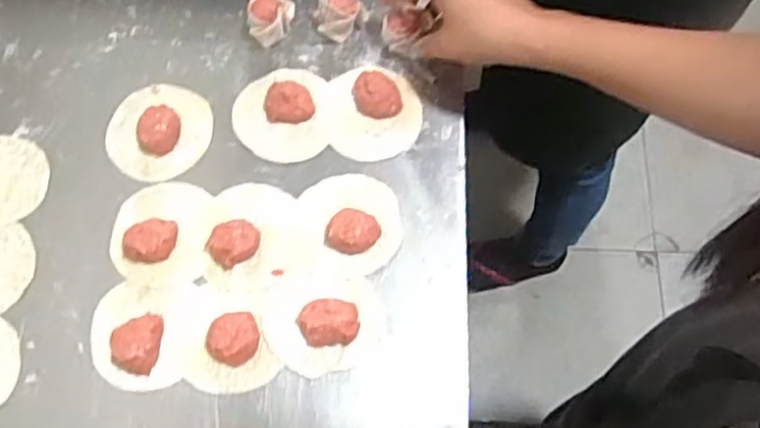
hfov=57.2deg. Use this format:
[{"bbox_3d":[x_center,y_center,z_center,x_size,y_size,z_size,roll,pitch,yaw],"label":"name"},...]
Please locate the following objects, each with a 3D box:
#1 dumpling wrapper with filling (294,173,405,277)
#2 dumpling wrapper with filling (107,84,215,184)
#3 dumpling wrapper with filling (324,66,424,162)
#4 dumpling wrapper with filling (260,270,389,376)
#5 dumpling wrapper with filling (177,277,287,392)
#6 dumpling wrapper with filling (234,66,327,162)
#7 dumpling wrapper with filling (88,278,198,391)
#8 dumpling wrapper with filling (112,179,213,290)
[{"bbox_3d":[-0.024,0.004,0.522,0.078,0.020,0.080,-5,68,-3],"label":"dumpling wrapper with filling"},{"bbox_3d":[-0.176,-0.068,0.553,0.080,0.016,0.082,0,68,0],"label":"dumpling wrapper with filling"},{"bbox_3d":[-0.005,-0.084,0.556,0.076,0.018,0.081,0,68,0],"label":"dumpling wrapper with filling"},{"bbox_3d":[-0.039,0.074,0.494,0.085,0.017,0.072,-12,69,-5],"label":"dumpling wrapper with filling"},{"bbox_3d":[-0.108,0.083,0.490,0.066,0.017,0.078,-3,68,-2],"label":"dumpling wrapper with filling"},{"bbox_3d":[-0.081,-0.083,0.554,0.073,0.021,0.080,-3,68,-2],"label":"dumpling wrapper with filling"},{"bbox_3d":[-0.171,0.081,0.492,0.068,0.019,0.078,3,68,1],"label":"dumpling wrapper with filling"},{"bbox_3d":[-0.166,0.011,0.518,0.071,0.019,0.081,1,68,0],"label":"dumpling wrapper with filling"}]

